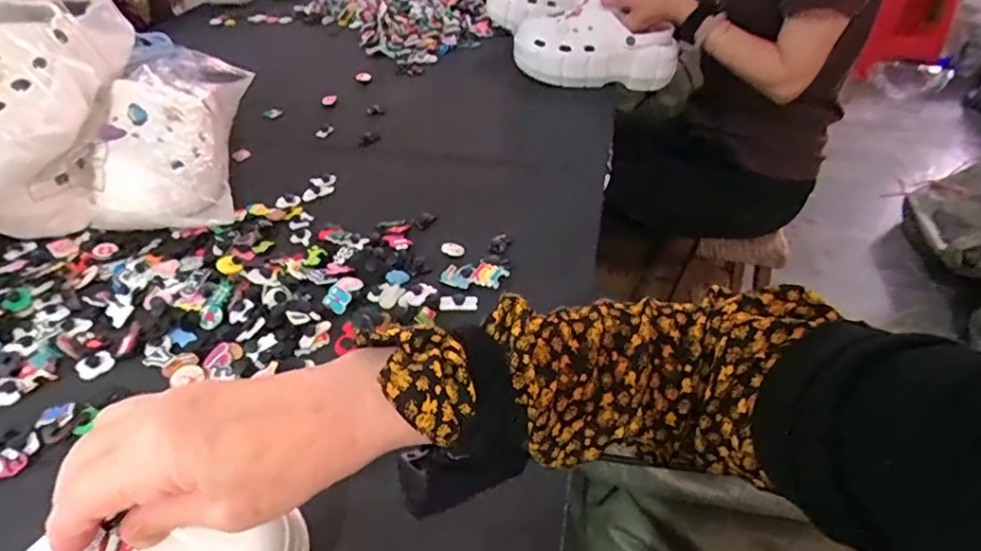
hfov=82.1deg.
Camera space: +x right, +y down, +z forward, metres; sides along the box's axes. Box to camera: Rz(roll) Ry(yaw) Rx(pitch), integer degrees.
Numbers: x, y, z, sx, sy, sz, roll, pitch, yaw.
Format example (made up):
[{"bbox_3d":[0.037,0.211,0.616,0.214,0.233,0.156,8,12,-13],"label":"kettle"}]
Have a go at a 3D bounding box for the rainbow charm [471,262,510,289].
[{"bbox_3d":[-0.001,-0.001,0.546,0.030,0.007,0.026,18,43,20],"label":"rainbow charm"}]

